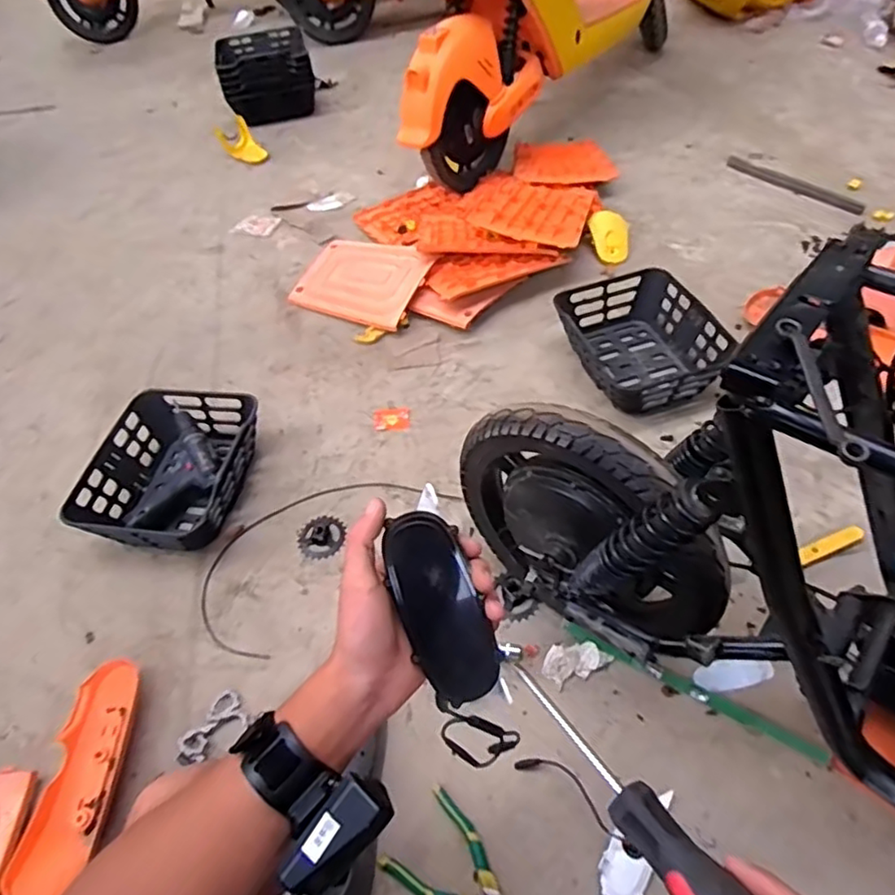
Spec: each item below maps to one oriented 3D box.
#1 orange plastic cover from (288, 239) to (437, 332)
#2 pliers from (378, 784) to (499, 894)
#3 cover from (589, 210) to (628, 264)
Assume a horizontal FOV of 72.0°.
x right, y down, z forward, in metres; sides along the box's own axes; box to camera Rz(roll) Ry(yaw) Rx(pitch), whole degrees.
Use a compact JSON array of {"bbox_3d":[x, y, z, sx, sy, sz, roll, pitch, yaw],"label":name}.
[{"bbox_3d":[-0.216,-0.420,1.531,0.329,0.023,0.240,18,69,23],"label":"orange plastic cover"},{"bbox_3d":[0.021,0.536,0.760,0.188,0.012,0.112,34,63,27],"label":"pliers"},{"bbox_3d":[0.410,-0.534,1.567,0.102,0.030,0.150,-3,78,-9],"label":"cover"}]

